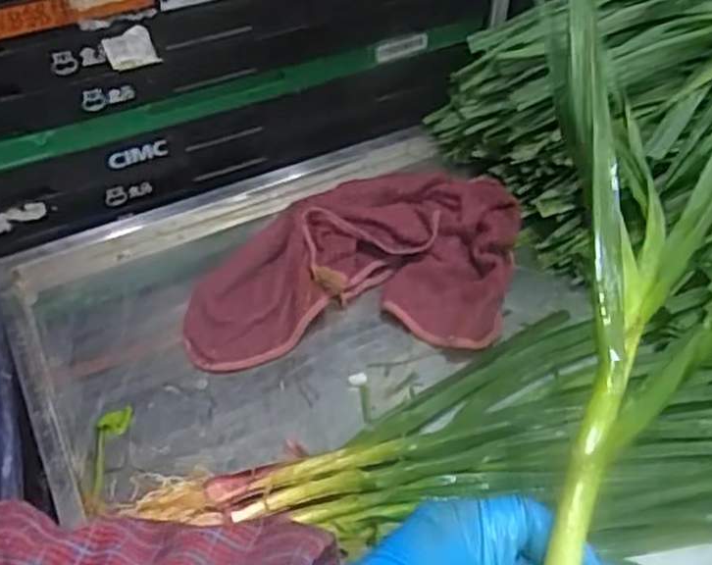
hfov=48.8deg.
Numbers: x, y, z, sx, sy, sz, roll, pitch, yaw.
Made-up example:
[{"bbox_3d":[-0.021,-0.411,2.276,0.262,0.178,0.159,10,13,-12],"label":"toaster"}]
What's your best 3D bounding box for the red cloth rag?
[{"bbox_3d":[0.004,-0.023,0.721,0.312,0.041,0.192,-5,50,-4],"label":"red cloth rag"}]

